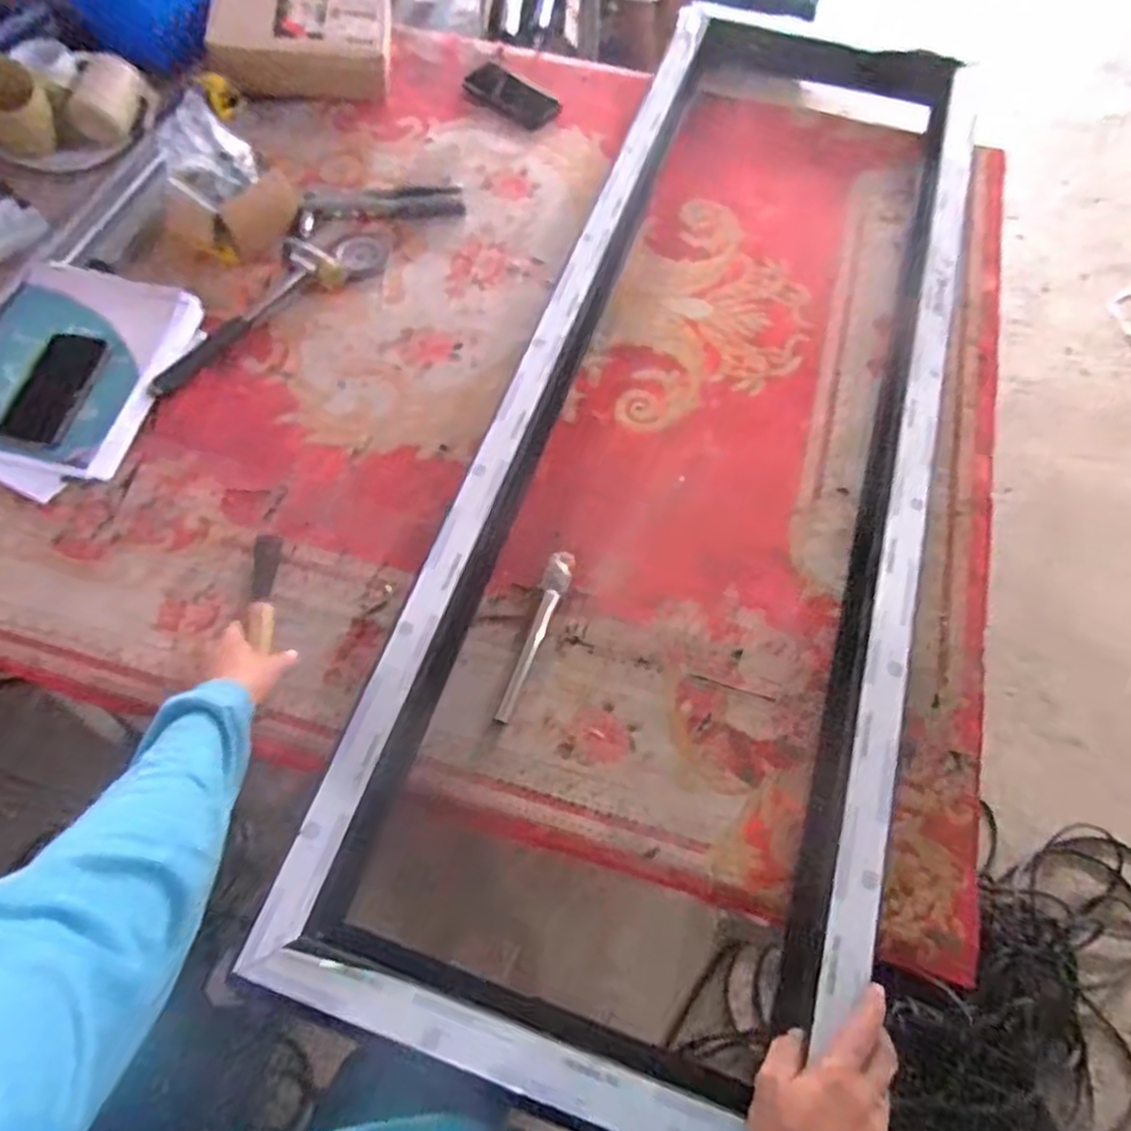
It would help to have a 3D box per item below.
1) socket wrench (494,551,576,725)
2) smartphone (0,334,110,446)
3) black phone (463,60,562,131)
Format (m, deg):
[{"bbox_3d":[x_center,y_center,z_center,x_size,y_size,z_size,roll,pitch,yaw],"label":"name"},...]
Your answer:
[{"bbox_3d":[-0.029,0.071,0.752,0.027,0.019,0.196,16,65,6],"label":"socket wrench"},{"bbox_3d":[-0.628,-0.218,0.868,0.093,0.011,0.153,10,65,3],"label":"smartphone"},{"bbox_3d":[-0.090,-0.776,1.172,0.176,0.008,0.082,42,70,16],"label":"black phone"}]

